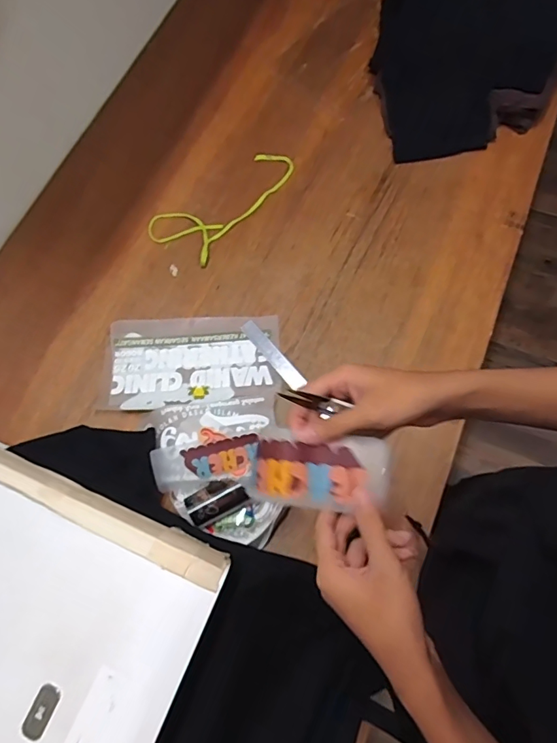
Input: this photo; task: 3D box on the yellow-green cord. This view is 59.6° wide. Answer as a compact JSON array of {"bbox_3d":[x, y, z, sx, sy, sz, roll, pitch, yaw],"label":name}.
[{"bbox_3d":[-0.107,-0.330,0.925,0.149,0.011,0.287,36,76,21],"label":"yellow-green cord"}]

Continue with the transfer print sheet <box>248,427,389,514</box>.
[{"bbox_3d":[0.036,0.084,0.422,0.112,0.012,0.063,8,76,4],"label":"transfer print sheet"}]

